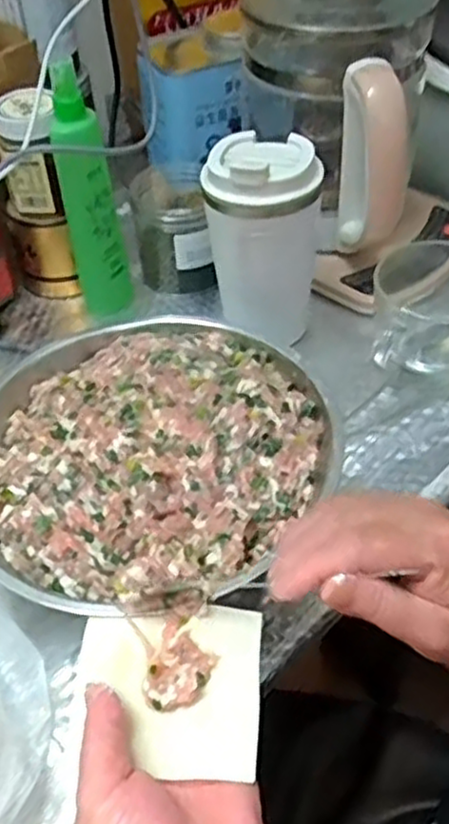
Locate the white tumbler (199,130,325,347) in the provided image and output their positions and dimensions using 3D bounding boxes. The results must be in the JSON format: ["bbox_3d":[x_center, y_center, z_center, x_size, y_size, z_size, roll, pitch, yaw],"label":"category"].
[{"bbox_3d":[0.030,-0.129,0.565,0.083,0.145,0.075,0,47,4],"label":"white tumbler"}]

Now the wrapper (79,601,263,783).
[{"bbox_3d":[-0.026,0.125,0.339,0.084,0.010,0.073,1,47,5],"label":"wrapper"}]

